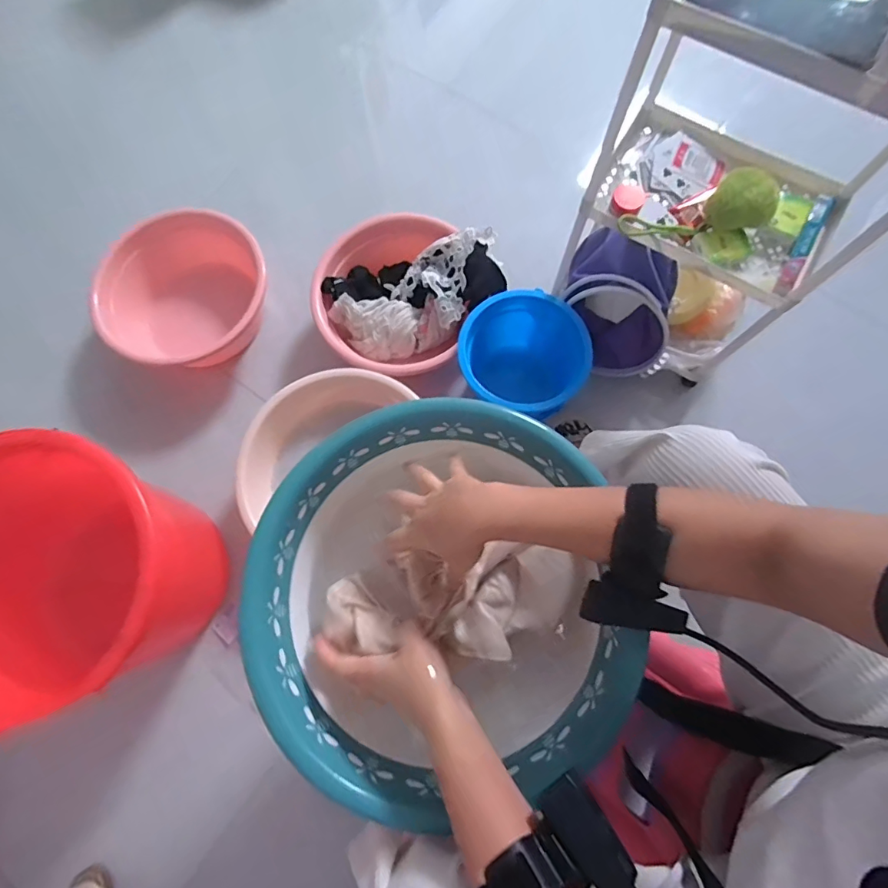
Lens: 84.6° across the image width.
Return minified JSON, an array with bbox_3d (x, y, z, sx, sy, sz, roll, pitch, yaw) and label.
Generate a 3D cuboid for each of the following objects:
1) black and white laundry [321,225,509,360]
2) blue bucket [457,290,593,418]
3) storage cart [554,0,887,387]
[{"bbox_3d":[-0.049,-0.268,0.855,0.297,0.097,0.177,-16,76,-2],"label":"black and white laundry"},{"bbox_3d":[0.123,-0.129,0.851,0.201,0.187,0.192,0,75,2],"label":"blue bucket"},{"bbox_3d":[0.366,-0.312,0.632,0.317,0.508,0.264,33,79,9],"label":"storage cart"}]

